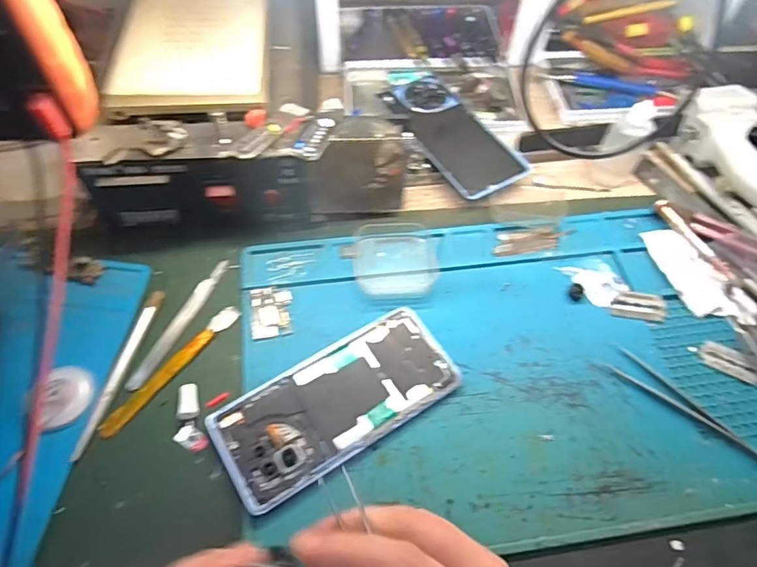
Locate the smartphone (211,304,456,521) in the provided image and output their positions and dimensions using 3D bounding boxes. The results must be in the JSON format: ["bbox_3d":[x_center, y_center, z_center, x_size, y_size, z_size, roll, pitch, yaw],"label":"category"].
[{"bbox_3d":[-0.027,0.080,0.355,0.164,0.011,0.074,-29,65,-18],"label":"smartphone"}]

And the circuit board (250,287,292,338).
[{"bbox_3d":[-0.082,0.021,0.395,0.031,0.004,0.043,-8,60,-7],"label":"circuit board"}]

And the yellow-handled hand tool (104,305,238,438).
[{"bbox_3d":[-0.149,0.060,0.371,0.015,0.004,0.121,35,64,17],"label":"yellow-handled hand tool"}]

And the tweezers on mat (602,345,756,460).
[{"bbox_3d":[0.221,0.090,0.362,0.124,0.009,0.023,41,65,19],"label":"tweezers on mat"}]

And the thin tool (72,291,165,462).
[{"bbox_3d":[-0.183,0.060,0.365,0.010,0.005,0.127,12,59,4],"label":"thin tool"}]

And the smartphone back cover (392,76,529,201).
[{"bbox_3d":[0.068,-0.145,0.491,0.074,0.012,0.162,-25,64,-17],"label":"smartphone back cover"}]

